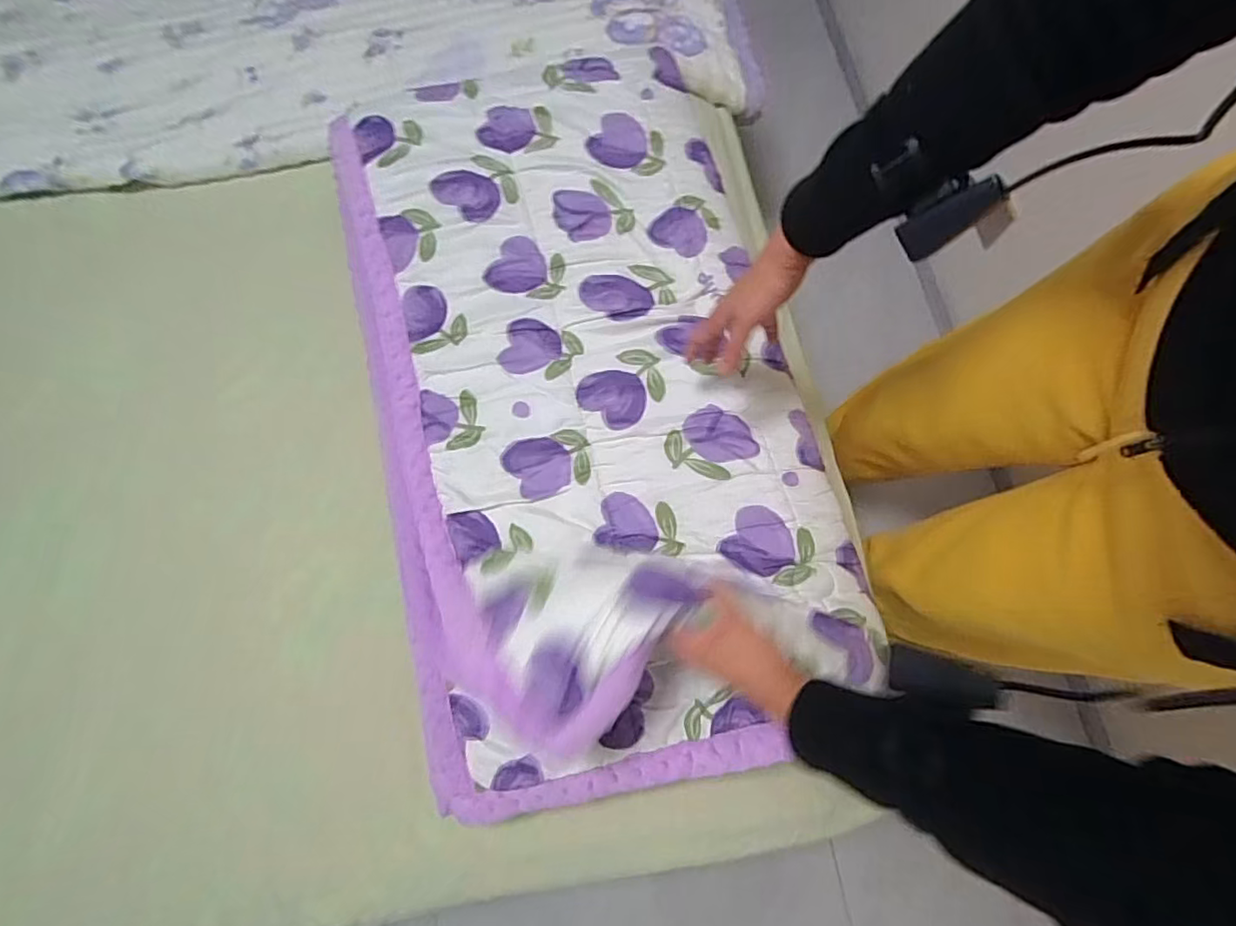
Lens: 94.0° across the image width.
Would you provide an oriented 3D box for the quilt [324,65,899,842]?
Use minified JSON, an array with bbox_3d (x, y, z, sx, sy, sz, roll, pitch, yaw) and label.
[{"bbox_3d":[-0.051,-0.115,0.654,0.498,0.209,0.900,-13,75,-4],"label":"quilt"}]

